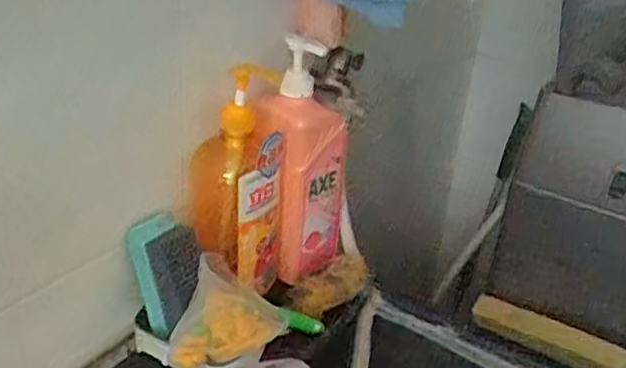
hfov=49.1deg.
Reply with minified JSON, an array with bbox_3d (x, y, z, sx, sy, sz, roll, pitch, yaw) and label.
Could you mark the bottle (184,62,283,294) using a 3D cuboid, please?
[{"bbox_3d":[-0.079,0.002,0.702,0.094,0.228,0.064,5,28,1],"label":"bottle"}]

